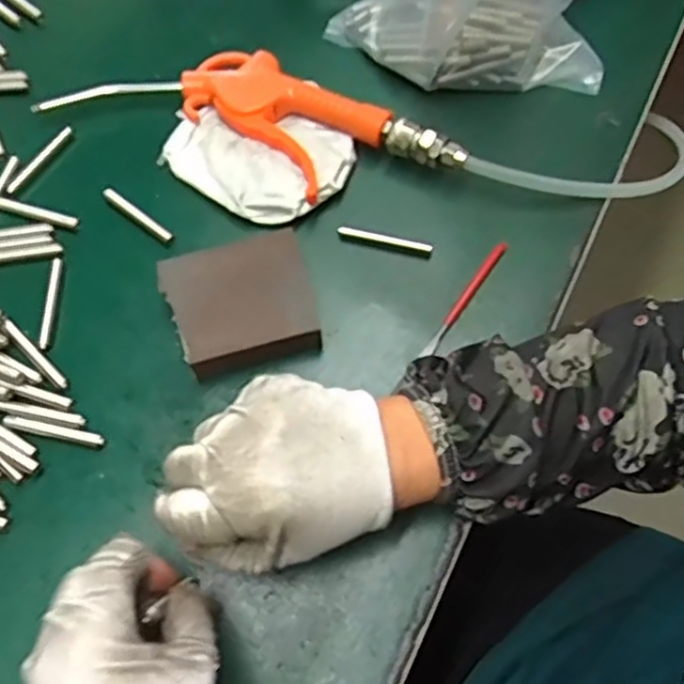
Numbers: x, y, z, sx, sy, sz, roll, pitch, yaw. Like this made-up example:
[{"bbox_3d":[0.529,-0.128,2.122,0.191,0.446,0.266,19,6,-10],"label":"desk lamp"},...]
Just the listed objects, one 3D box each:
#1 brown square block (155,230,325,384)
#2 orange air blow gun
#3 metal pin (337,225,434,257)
[{"bbox_3d":[-0.057,-0.021,0.406,0.078,0.029,0.071,-21,67,-7],"label":"brown square block"},{"bbox_3d":[-0.058,-0.144,0.455,0.264,0.034,0.085,25,70,12],"label":"orange air blow gun"},{"bbox_3d":[0.026,-0.062,0.427,0.058,0.009,0.009,16,68,9],"label":"metal pin"}]

